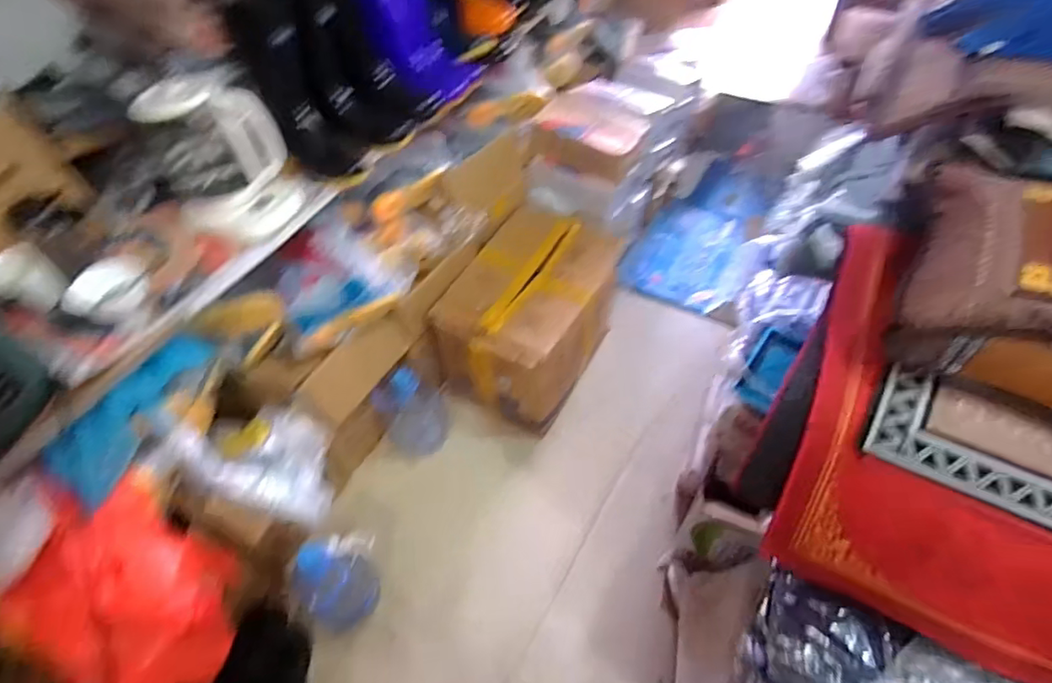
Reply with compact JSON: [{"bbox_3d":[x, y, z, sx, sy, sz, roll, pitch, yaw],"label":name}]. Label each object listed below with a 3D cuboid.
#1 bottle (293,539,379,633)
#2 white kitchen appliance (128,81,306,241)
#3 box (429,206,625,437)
[{"bbox_3d":[-0.406,0.533,1.224,0.138,0.283,0.147,-2,50,3],"label":"bottle"},{"bbox_3d":[-0.535,-0.325,1.014,0.214,0.229,0.168,-28,54,-18],"label":"white kitchen appliance"},{"bbox_3d":[0.032,-0.099,1.583,0.399,0.304,0.564,19,54,19],"label":"box"}]

